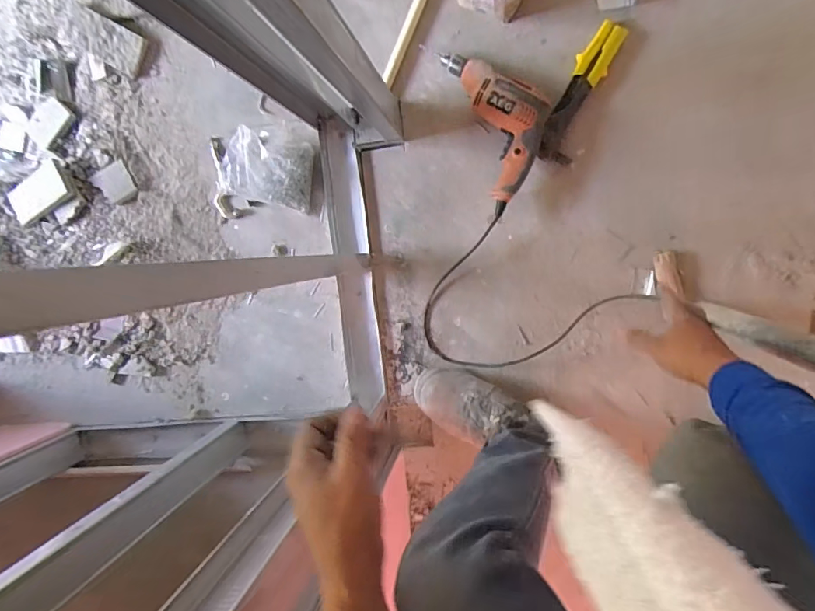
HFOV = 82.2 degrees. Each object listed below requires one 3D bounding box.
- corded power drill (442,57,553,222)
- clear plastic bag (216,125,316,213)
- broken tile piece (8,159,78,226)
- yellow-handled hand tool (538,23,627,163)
[{"bbox_3d":[0.179,-0.331,0.838,0.134,0.066,0.287,-19,94,11],"label":"corded power drill"},{"bbox_3d":[-0.270,-0.274,0.918,0.171,0.057,0.139,15,98,5],"label":"clear plastic bag"},{"bbox_3d":[-0.803,-0.246,1.024,0.170,0.020,0.095,-32,92,10],"label":"broken tile piece"},{"bbox_3d":[0.306,-0.376,0.830,0.065,0.022,0.240,23,99,4],"label":"yellow-handled hand tool"}]

